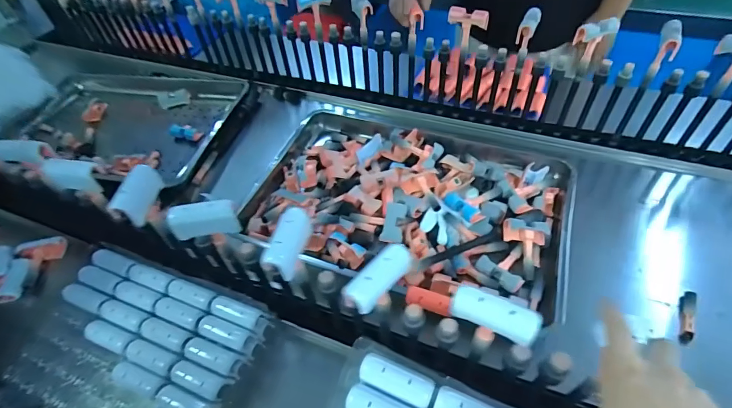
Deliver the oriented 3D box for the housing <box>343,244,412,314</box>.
[{"bbox_3d":[0.013,0.073,0.398,0.033,0.021,0.075,46,73,-1],"label":"housing"}]

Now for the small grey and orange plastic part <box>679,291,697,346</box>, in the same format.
[{"bbox_3d":[0.482,0.170,0.588,0.015,0.021,0.087,20,54,20],"label":"small grey and orange plastic part"}]

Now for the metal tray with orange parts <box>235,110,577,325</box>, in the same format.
[{"bbox_3d":[0.084,-0.018,0.758,0.574,0.053,0.380,15,52,17],"label":"metal tray with orange parts"}]

